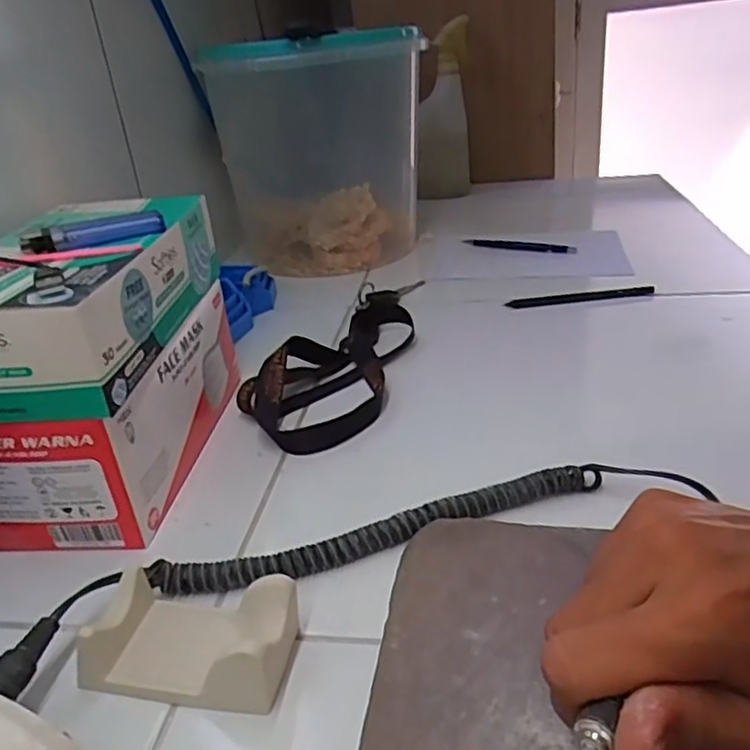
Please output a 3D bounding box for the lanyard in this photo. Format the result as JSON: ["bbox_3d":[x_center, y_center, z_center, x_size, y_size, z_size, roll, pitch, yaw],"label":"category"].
[{"bbox_3d":[-0.030,-0.015,0.529,0.095,0.033,0.218,4,29,17],"label":"lanyard"}]

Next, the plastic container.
[{"bbox_3d":[-0.054,-0.254,0.768,0.225,0.237,0.224,-4,28,4],"label":"plastic container"}]

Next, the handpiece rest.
[{"bbox_3d":[-0.078,0.114,0.296,0.091,0.033,0.048,1,29,13],"label":"handpiece rest"}]

